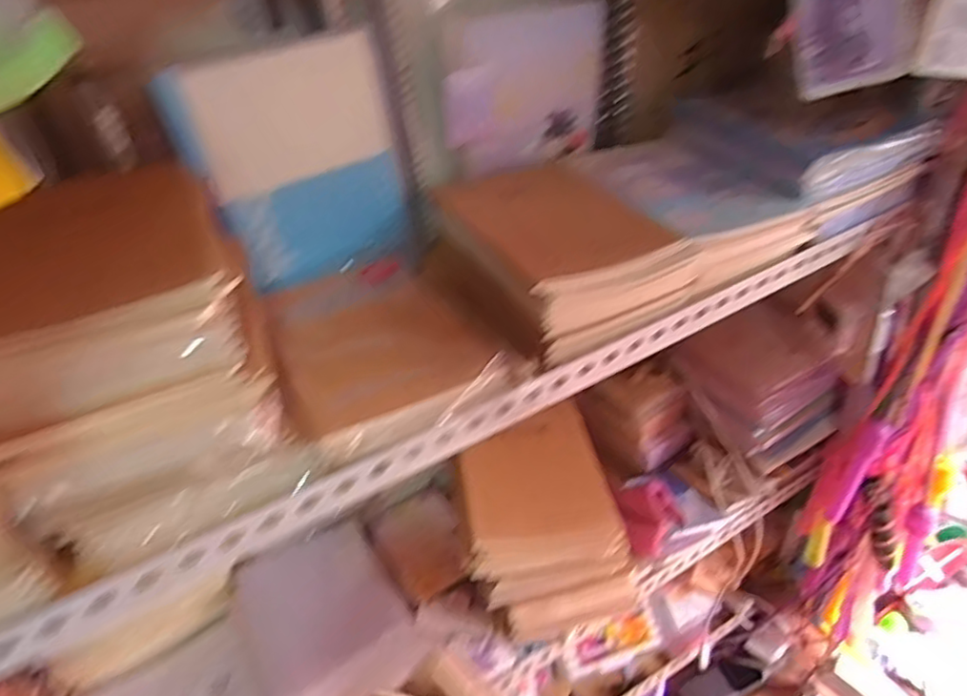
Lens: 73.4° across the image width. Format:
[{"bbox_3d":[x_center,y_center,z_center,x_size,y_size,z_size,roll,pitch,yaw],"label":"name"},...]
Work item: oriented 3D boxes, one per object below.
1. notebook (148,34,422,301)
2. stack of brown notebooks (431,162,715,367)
[{"bbox_3d":[-0.155,-0.156,0.562,0.181,0.193,0.015,-22,38,-23],"label":"notebook"},{"bbox_3d":[0.068,-0.098,0.588,0.157,0.053,0.230,-20,37,-21],"label":"stack of brown notebooks"}]

